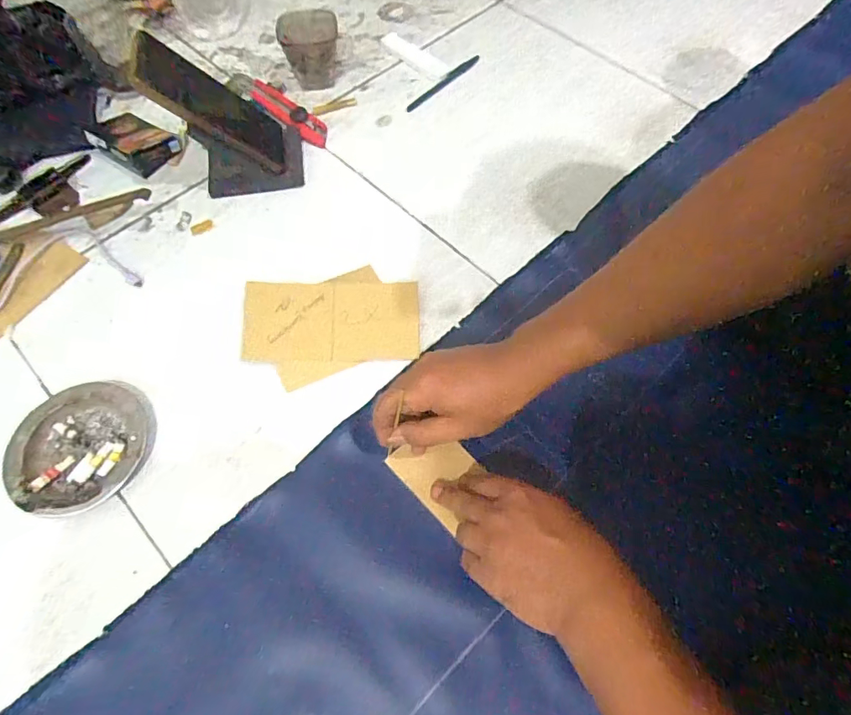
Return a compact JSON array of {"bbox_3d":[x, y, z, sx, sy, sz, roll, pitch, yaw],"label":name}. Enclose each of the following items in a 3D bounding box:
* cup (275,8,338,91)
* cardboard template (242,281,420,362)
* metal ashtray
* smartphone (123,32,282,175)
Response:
[{"bbox_3d":[-0.150,-0.403,0.648,0.076,0.077,0.064,-14,65,-7],"label":"cup"},{"bbox_3d":[-0.093,-0.038,0.495,0.170,0.007,0.083,-1,73,-5],"label":"cardboard template"},{"bbox_3d":[-0.302,0.078,0.435,0.106,0.024,0.116,5,64,2],"label":"metal ashtray"},{"bbox_3d":[-0.227,-0.272,0.530,0.018,0.168,0.084,-29,60,30],"label":"smartphone"}]

